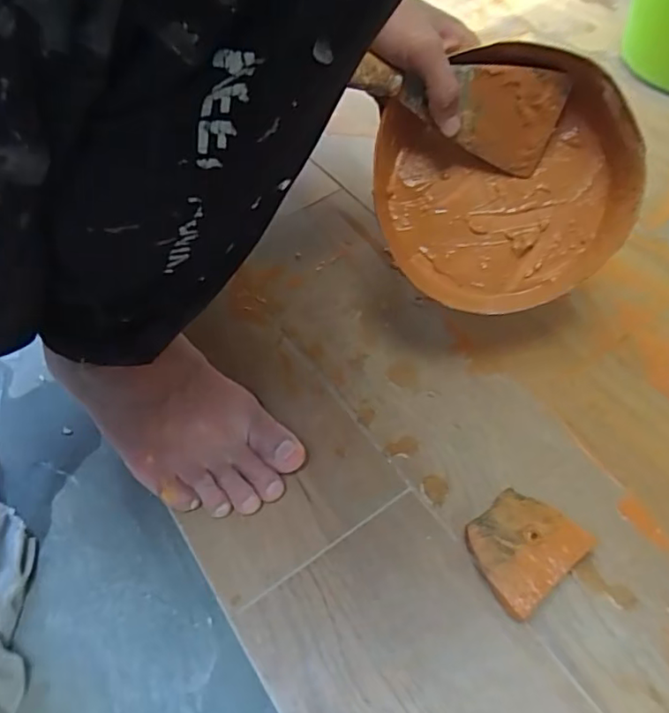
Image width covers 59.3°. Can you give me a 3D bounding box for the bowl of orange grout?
[{"bbox_3d":[0.123,-0.127,0.449,0.177,0.095,0.180,2,98,11],"label":"bowl of orange grout"}]

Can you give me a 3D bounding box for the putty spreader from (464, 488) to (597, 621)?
[{"bbox_3d":[0.120,0.122,0.381,0.069,0.018,0.061,-36,59,-19],"label":"putty spreader"}]

